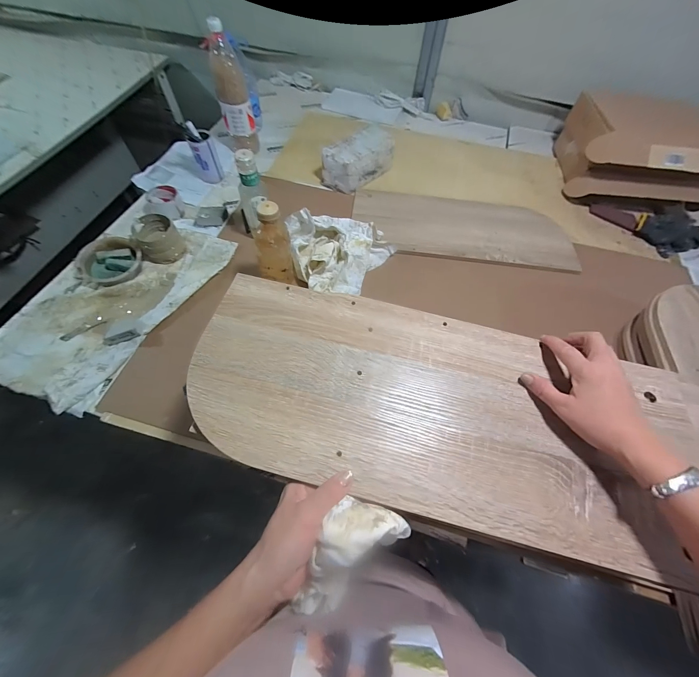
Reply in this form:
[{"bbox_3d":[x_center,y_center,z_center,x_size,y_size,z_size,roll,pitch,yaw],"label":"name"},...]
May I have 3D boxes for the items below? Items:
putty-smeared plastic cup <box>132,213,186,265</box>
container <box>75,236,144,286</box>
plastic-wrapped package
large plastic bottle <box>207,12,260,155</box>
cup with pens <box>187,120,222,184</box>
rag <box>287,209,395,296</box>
[{"bbox_3d":[-0.465,-0.244,0.722,0.093,0.067,0.105,-35,68,-19],"label":"putty-smeared plastic cup"},{"bbox_3d":[-0.554,-0.176,0.697,0.123,0.046,0.122,1,61,-2],"label":"container"},{"bbox_3d":[0.028,-0.531,0.880,0.219,0.099,0.101,-41,70,-21],"label":"plastic-wrapped package"},{"bbox_3d":[-0.335,-0.708,0.854,0.083,0.285,0.098,-12,62,-8],"label":"large plastic bottle"},{"bbox_3d":[-0.411,-0.522,0.845,0.065,0.125,0.057,-21,64,-13],"label":"cup with pens"},{"bbox_3d":[-0.013,-0.198,0.700,0.250,0.089,0.197,-4,62,-5],"label":"rag"}]

